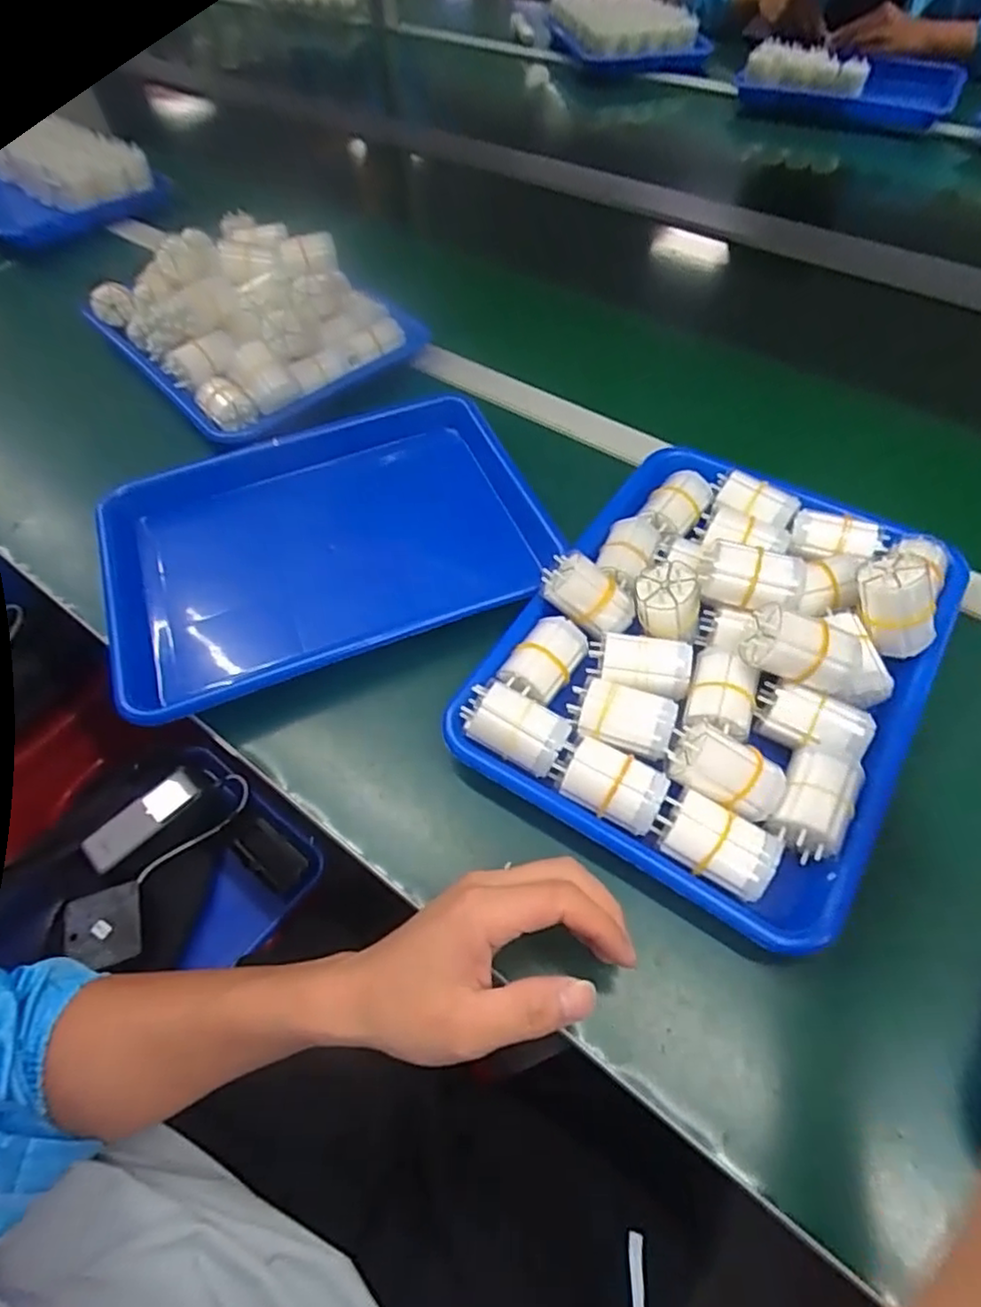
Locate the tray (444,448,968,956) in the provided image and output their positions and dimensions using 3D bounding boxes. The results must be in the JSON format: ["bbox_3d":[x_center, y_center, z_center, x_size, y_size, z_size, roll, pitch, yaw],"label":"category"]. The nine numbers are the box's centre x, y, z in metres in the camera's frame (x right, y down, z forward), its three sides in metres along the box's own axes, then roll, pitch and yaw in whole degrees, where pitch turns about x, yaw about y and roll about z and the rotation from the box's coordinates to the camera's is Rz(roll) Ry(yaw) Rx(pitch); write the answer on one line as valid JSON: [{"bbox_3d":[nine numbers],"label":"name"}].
[{"bbox_3d":[0.149,-0.013,0.424,0.244,0.064,0.318,27,60,21],"label":"tray"}]

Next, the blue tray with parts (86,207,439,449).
[{"bbox_3d":[-0.246,-0.346,0.658,0.223,0.073,0.292,-37,60,-21],"label":"blue tray with parts"}]

